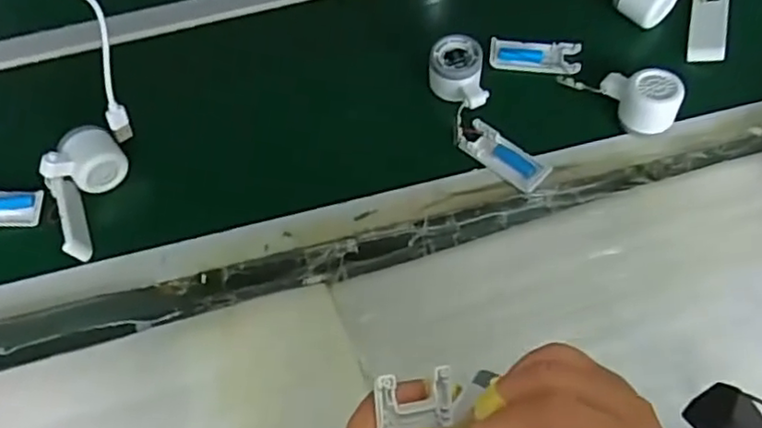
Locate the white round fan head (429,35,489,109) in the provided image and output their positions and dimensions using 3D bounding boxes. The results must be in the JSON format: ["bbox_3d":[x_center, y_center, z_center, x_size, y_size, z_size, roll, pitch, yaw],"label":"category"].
[{"bbox_3d":[0.086,-0.160,0.716,0.057,0.040,0.086,-9,64,-2],"label":"white round fan head"}]

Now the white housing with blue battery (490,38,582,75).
[{"bbox_3d":[0.183,-0.187,0.747,0.104,0.011,0.051,3,64,4],"label":"white housing with blue battery"}]

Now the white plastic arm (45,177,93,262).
[{"bbox_3d":[-0.330,0.005,0.670,0.018,0.040,0.092,-19,79,-7],"label":"white plastic arm"}]

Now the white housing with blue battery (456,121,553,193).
[{"bbox_3d":[0.134,-0.064,0.685,0.102,0.016,0.040,41,72,20],"label":"white housing with blue battery"}]

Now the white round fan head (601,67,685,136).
[{"bbox_3d":[0.280,-0.122,0.681,0.080,0.050,0.054,20,66,12],"label":"white round fan head"}]

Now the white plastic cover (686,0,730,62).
[{"bbox_3d":[0.389,-0.223,0.749,0.040,0.007,0.099,1,67,33],"label":"white plastic cover"}]

